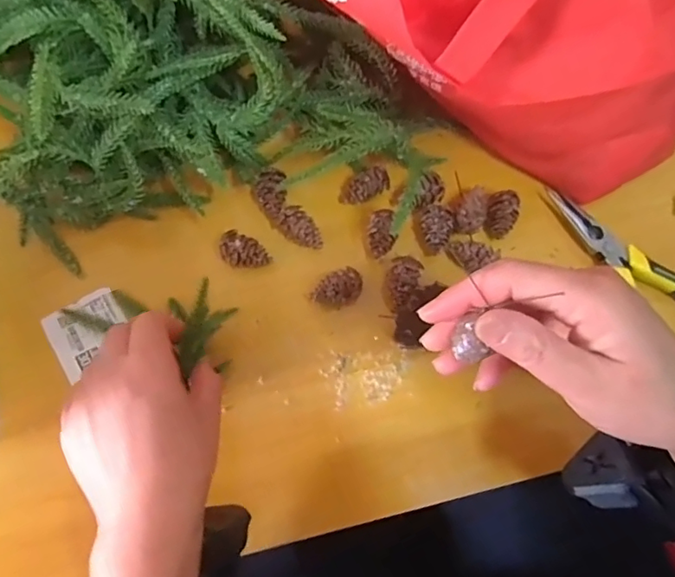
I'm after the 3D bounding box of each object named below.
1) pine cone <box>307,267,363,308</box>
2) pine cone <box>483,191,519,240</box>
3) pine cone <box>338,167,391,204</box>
[{"bbox_3d":[-0.001,0.002,0.385,0.035,0.021,0.021,-24,76,-5],"label":"pine cone"},{"bbox_3d":[0.118,-0.053,0.409,0.023,0.020,0.032,27,77,8],"label":"pine cone"},{"bbox_3d":[0.019,-0.072,0.401,0.036,0.020,0.017,-19,75,-3],"label":"pine cone"}]

